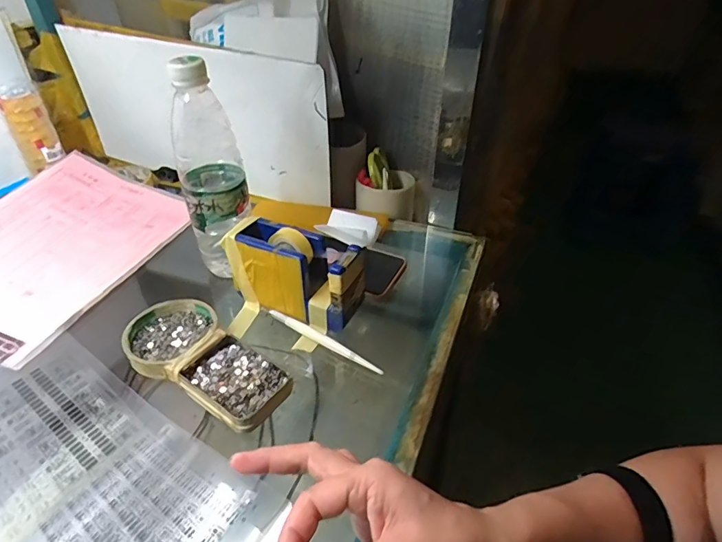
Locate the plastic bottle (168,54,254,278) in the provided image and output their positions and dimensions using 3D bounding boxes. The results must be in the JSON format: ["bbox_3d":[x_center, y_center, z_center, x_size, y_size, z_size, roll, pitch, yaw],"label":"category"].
[{"bbox_3d":[-0.152,-0.097,0.469,0.065,0.221,0.072,-13,40,-14],"label":"plastic bottle"}]

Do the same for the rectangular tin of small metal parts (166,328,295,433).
[{"bbox_3d":[-0.108,0.092,0.388,0.093,0.016,0.064,25,46,29],"label":"rectangular tin of small metal parts"}]

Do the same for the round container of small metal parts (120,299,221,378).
[{"bbox_3d":[-0.177,0.061,0.429,0.081,0.018,0.079,-1,39,1],"label":"round container of small metal parts"}]

